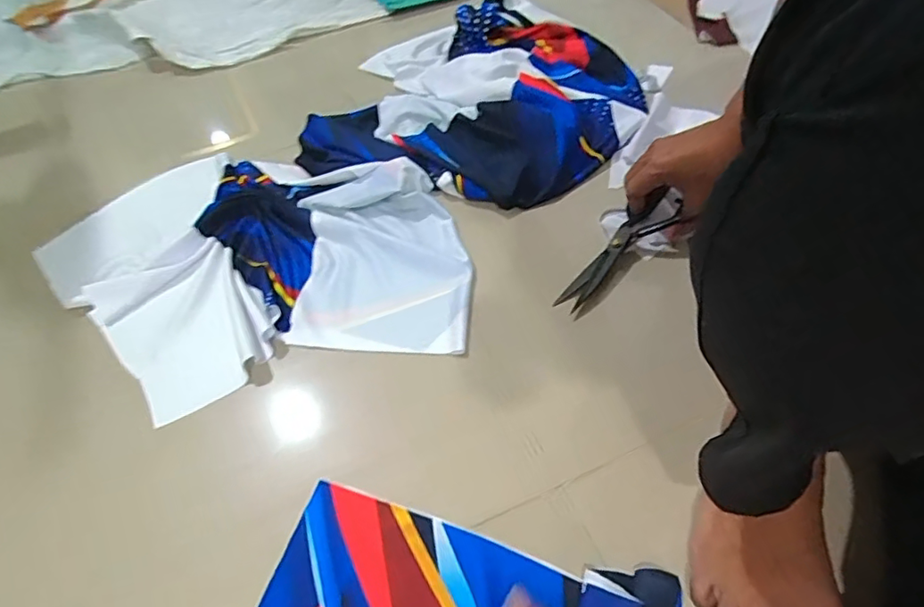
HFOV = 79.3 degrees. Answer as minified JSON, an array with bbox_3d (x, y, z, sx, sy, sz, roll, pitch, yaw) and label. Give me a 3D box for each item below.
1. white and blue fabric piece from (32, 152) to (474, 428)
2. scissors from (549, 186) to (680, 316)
[{"bbox_3d":[-0.260,-0.060,0.690,0.503,0.047,0.385,-13,54,-4],"label":"white and blue fabric piece"},{"bbox_3d":[0.177,-0.059,0.631,0.181,0.019,0.043,-45,61,-8],"label":"scissors"}]

